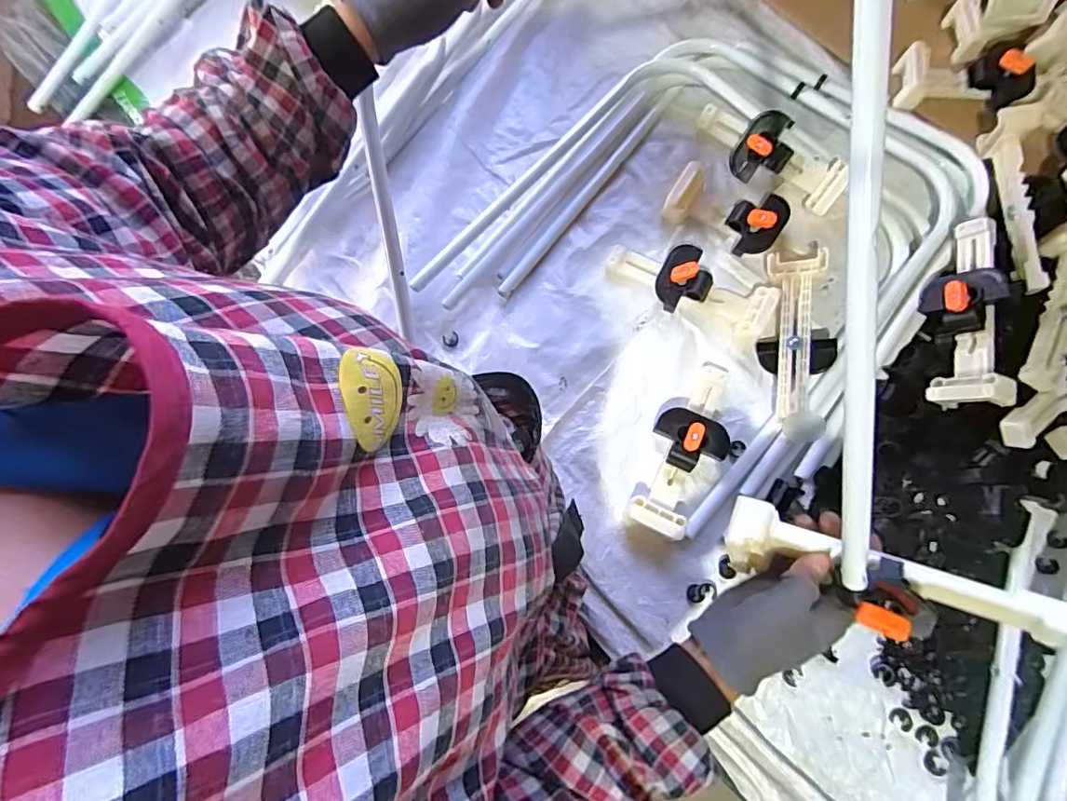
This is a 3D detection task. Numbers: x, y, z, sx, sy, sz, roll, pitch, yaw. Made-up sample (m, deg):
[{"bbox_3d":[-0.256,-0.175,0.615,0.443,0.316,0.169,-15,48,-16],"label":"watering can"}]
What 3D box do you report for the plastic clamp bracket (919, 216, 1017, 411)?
[{"bbox_3d":[0.458,-0.095,0.574,0.070,0.053,0.205,-3,78,33],"label":"plastic clamp bracket"}]

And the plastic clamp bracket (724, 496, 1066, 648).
[{"bbox_3d":[0.236,0.127,0.374,0.194,0.043,0.058,13,74,35],"label":"plastic clamp bracket"}]

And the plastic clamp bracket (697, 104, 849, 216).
[{"bbox_3d":[0.291,-0.308,0.668,0.199,0.054,0.079,36,82,11],"label":"plastic clamp bracket"}]

